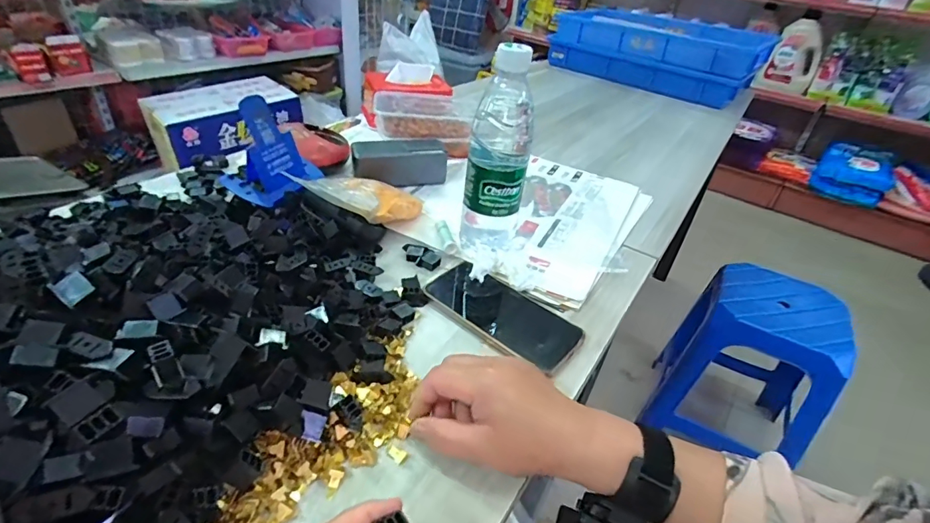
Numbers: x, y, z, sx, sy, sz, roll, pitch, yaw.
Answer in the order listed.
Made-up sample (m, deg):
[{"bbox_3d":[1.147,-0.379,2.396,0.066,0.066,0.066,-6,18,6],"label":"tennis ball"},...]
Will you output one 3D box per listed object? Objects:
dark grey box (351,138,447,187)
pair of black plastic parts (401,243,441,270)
[{"bbox_3d":[-0.095,-0.143,0.666,0.132,0.048,0.059,-5,37,-17],"label":"dark grey box"},{"bbox_3d":[-0.050,-0.007,0.530,0.049,0.008,0.030,24,39,22],"label":"pair of black plastic parts"}]

